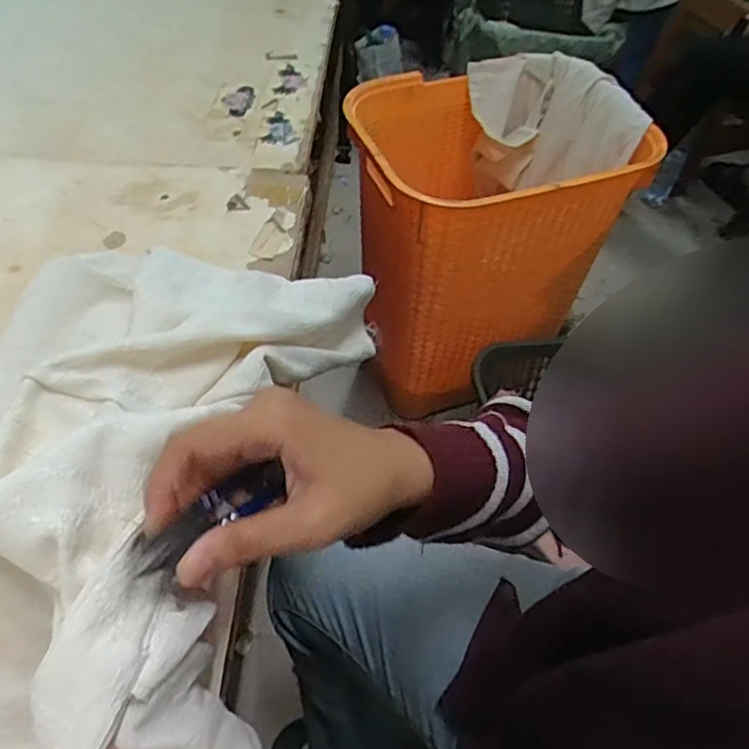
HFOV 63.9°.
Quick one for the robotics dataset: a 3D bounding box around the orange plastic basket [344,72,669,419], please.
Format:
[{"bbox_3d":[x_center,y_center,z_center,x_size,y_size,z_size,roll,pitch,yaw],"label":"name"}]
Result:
[{"bbox_3d":[0.172,-0.216,1.149,0.409,0.575,0.351,-19,56,-18],"label":"orange plastic basket"}]

